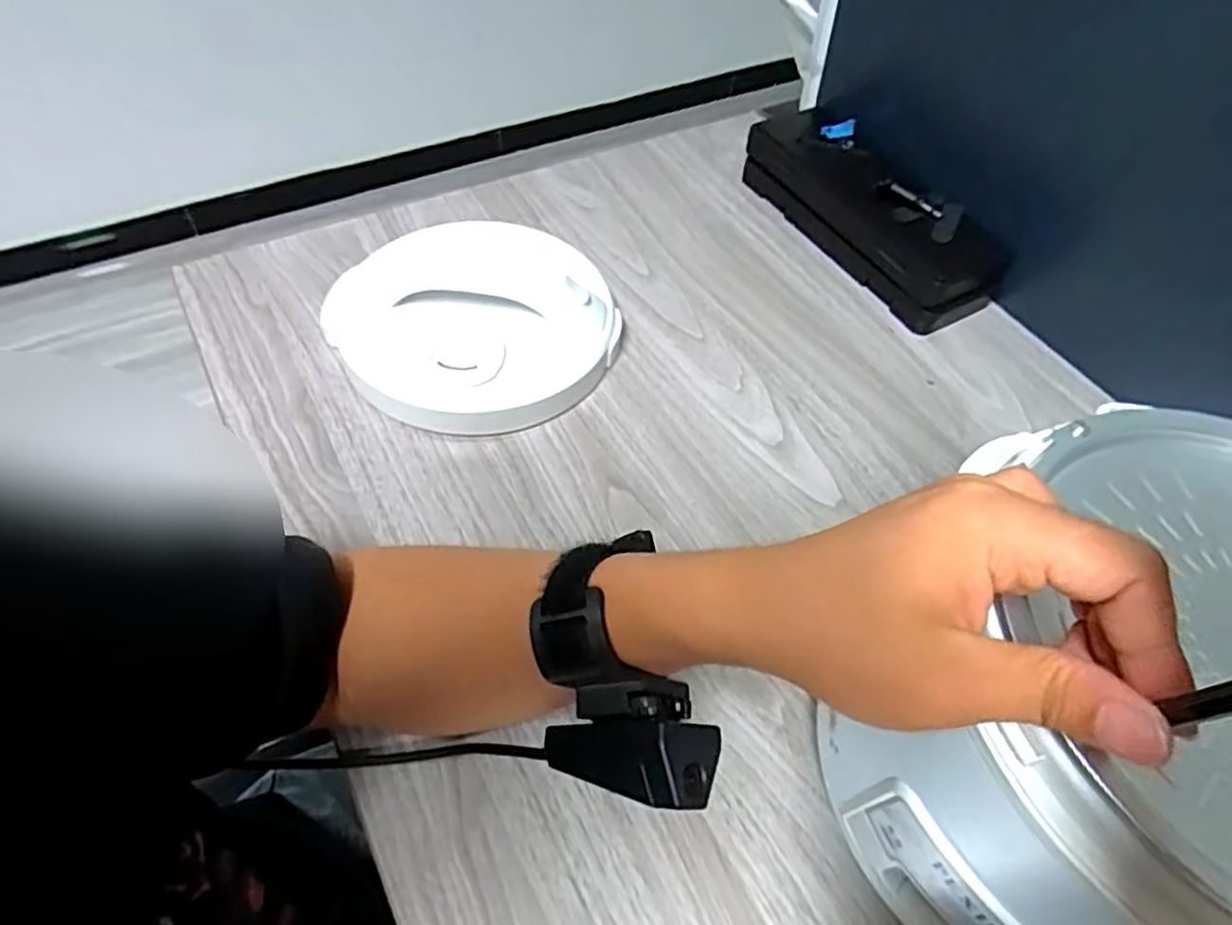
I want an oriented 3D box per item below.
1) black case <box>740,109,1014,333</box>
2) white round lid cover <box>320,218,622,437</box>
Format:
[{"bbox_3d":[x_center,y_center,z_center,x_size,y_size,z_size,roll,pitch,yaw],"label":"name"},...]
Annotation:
[{"bbox_3d":[0.222,-0.223,0.622,0.082,0.061,0.255,-28,62,-21],"label":"black case"},{"bbox_3d":[-0.103,-0.112,0.523,0.195,0.058,0.195,2,55,-3],"label":"white round lid cover"}]

